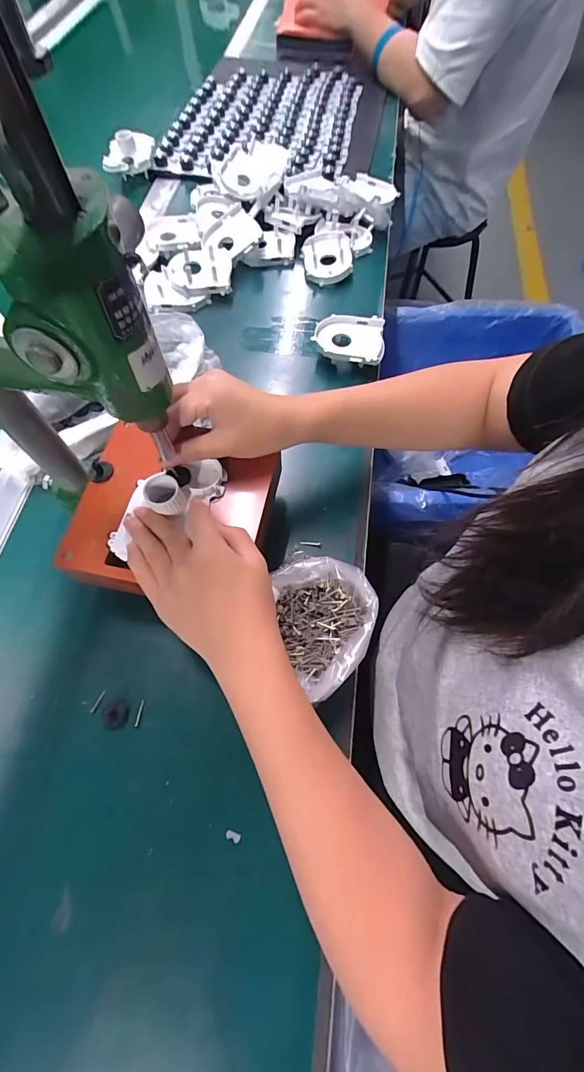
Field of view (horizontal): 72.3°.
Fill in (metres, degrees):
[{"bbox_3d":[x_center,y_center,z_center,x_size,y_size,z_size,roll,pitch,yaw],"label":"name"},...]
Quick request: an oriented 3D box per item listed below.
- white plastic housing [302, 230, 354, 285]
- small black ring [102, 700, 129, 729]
[{"bbox_3d":[0.050,-0.385,0.557,0.066,0.031,0.087,-10,66,-5],"label":"white plastic housing"},{"bbox_3d":[-0.144,0.146,0.326,0.020,0.004,0.021,0,65,-1],"label":"small black ring"}]

